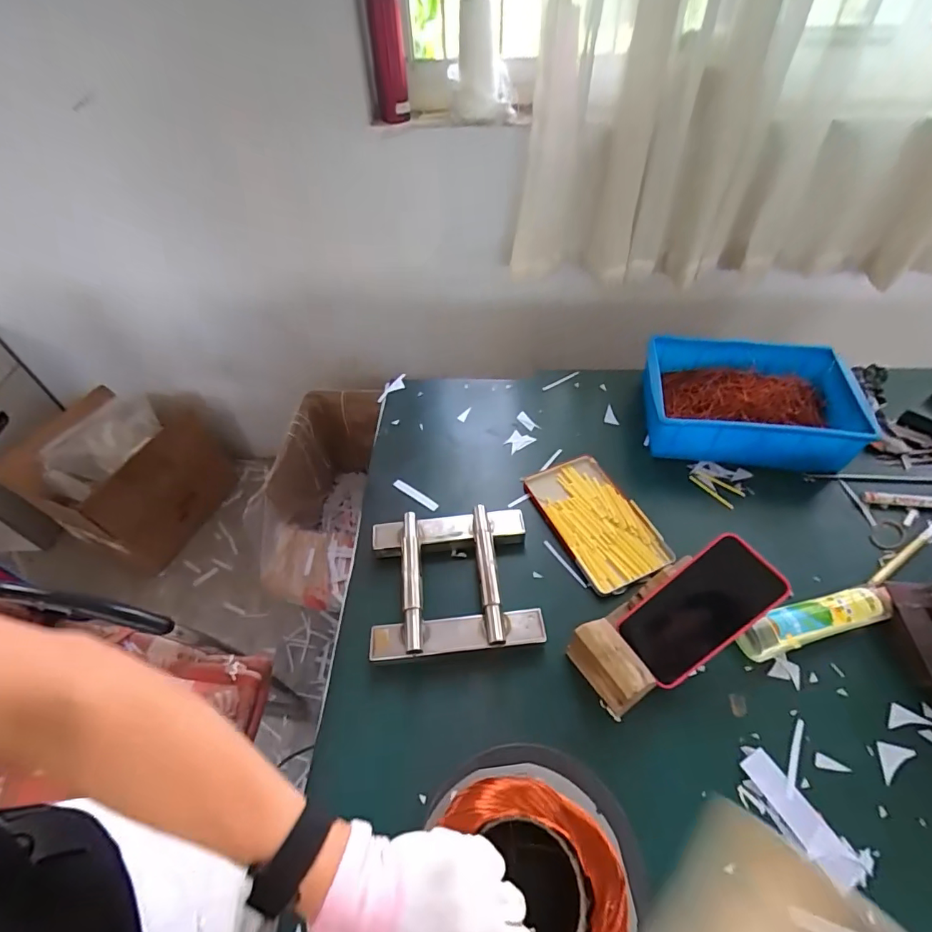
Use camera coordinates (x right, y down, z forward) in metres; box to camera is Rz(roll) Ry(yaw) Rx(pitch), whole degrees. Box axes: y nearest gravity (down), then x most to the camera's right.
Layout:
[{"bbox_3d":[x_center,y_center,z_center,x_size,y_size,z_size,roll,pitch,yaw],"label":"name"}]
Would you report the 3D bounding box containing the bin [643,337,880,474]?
[{"bbox_3d":[0.421,-0.101,0.732,0.277,0.088,0.196,7,51,8],"label":"bin"}]

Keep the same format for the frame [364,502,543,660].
[{"bbox_3d":[-0.017,0.135,0.583,0.196,0.042,0.180,-5,51,-2],"label":"frame"}]

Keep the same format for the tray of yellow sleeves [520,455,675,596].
[{"bbox_3d":[0.180,0.070,0.649,0.124,0.013,0.199,-20,53,-14],"label":"tray of yellow sleeves"}]

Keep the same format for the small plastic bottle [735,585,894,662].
[{"bbox_3d":[0.394,0.176,0.538,0.192,0.035,0.042,-13,51,-8],"label":"small plastic bottle"}]

